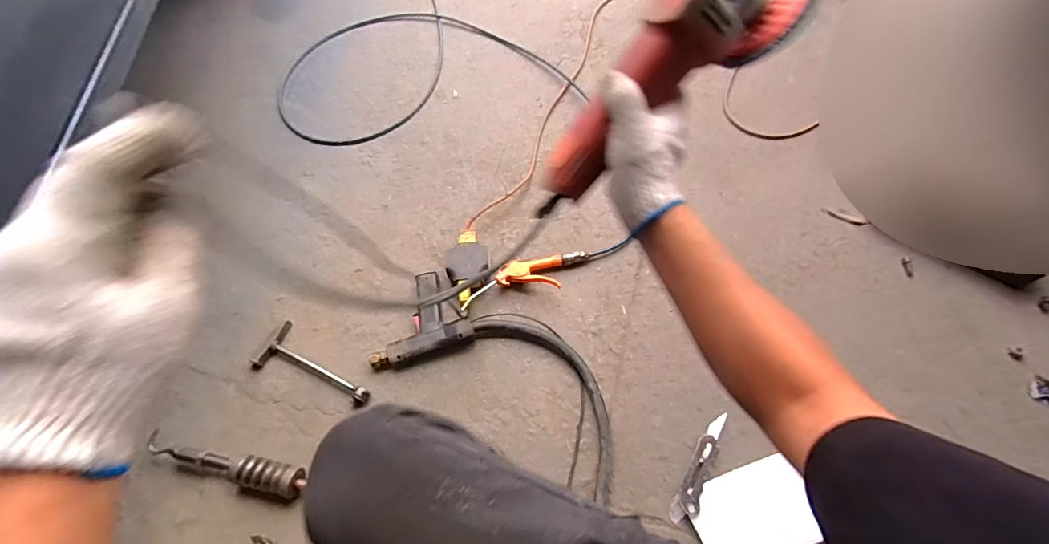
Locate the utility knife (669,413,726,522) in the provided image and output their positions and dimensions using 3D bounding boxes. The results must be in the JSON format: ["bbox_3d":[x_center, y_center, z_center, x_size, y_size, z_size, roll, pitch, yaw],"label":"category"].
[{"bbox_3d":[0.296,0.325,0.758,0.036,0.024,0.192,27,67,14],"label":"utility knife"}]

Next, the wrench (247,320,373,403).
[{"bbox_3d":[-0.396,0.180,0.846,0.243,0.028,0.099,24,67,13],"label":"wrench"}]

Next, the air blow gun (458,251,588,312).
[{"bbox_3d":[0.007,0.013,0.901,0.269,0.049,0.100,-11,64,-4],"label":"air blow gun"}]

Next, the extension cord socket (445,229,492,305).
[{"bbox_3d":[-0.113,-0.011,0.906,0.087,0.066,0.164,-6,63,-2],"label":"extension cord socket"}]

